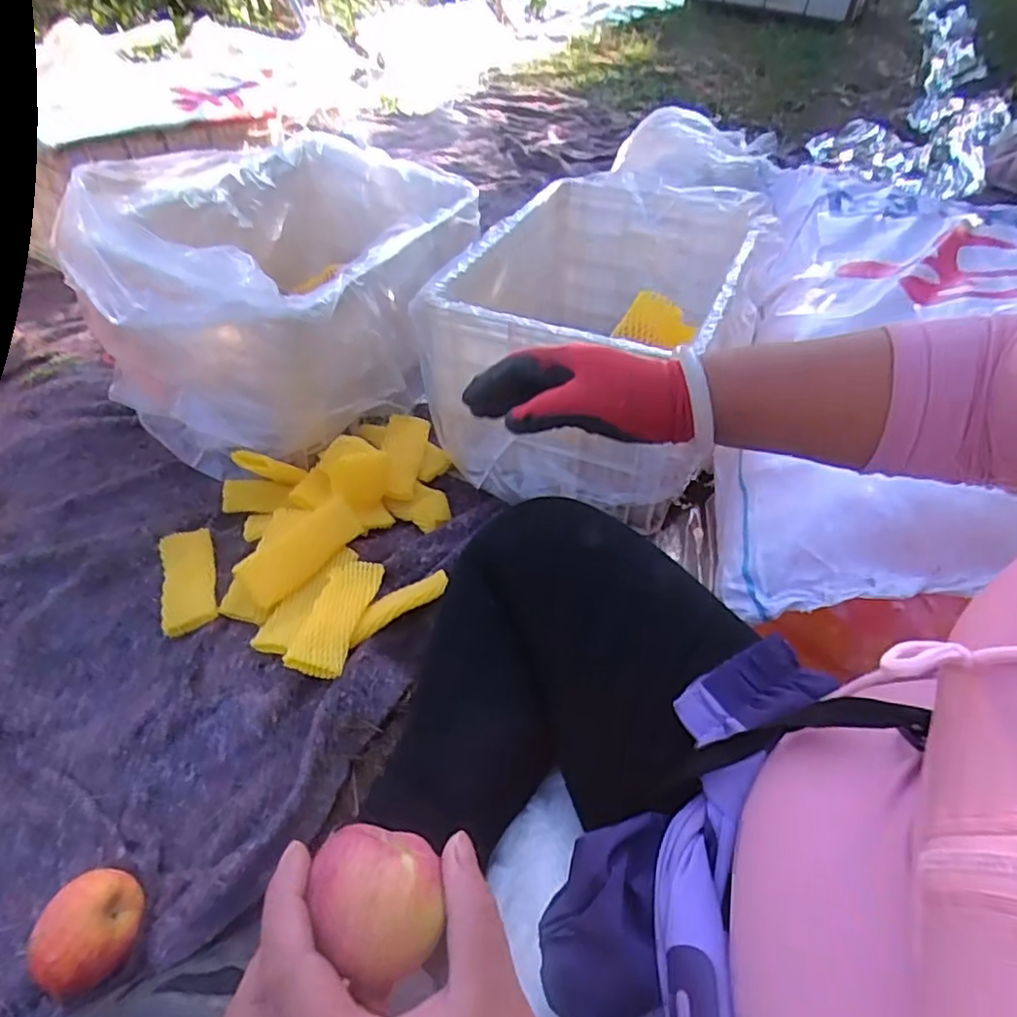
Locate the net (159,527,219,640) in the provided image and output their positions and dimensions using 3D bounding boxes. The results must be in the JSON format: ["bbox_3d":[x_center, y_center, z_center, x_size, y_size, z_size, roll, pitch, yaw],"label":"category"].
[{"bbox_3d":[-0.385,0.084,0.784,0.061,0.015,0.153,-15,49,-15],"label":"net"}]

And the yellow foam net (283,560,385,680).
[{"bbox_3d":[-0.186,0.113,0.710,0.062,0.019,0.150,9,45,5],"label":"yellow foam net"}]

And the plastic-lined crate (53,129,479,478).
[{"bbox_3d":[-0.289,-0.346,0.953,0.403,0.257,0.576,20,47,16],"label":"plastic-lined crate"}]

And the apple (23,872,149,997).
[{"bbox_3d":[-0.332,0.336,0.521,0.071,0.063,0.083,15,46,11],"label":"apple"}]

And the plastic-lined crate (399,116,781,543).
[{"bbox_3d":[0.113,-0.258,0.944,0.368,0.252,0.568,19,46,14],"label":"plastic-lined crate"}]

